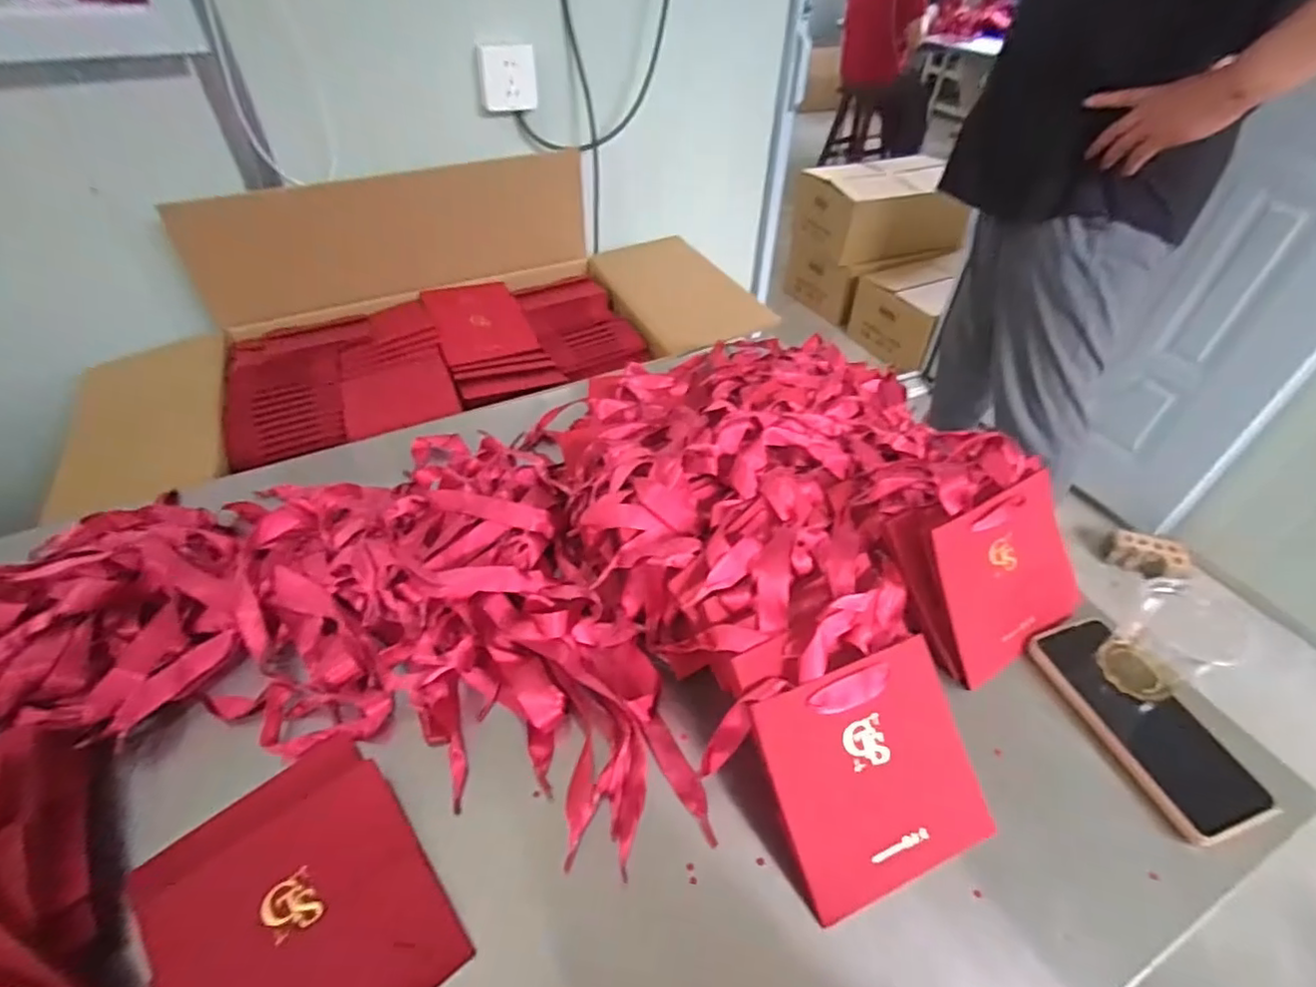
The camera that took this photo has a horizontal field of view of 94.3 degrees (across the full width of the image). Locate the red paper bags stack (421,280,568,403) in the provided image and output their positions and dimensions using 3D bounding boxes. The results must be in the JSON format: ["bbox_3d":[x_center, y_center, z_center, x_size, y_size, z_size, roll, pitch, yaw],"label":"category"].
[{"bbox_3d":[-0.268,-0.250,0.951,0.141,0.024,0.304,-17,55,-22],"label":"red paper bags stack"}]

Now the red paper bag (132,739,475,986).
[{"bbox_3d":[-0.214,0.251,0.365,0.136,0.020,0.172,-30,53,-28],"label":"red paper bag"}]

